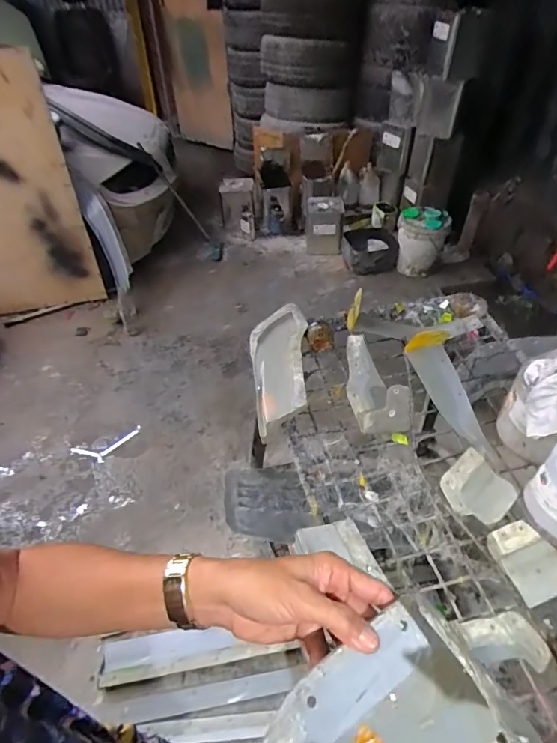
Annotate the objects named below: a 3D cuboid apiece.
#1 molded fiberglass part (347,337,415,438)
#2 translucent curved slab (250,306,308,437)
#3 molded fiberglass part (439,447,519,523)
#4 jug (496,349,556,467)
[{"bbox_3d":[0.203,0.003,1.006,0.100,0.110,0.275,-7,44,-6],"label":"molded fiberglass part"},{"bbox_3d":[-0.001,-0.022,1.045,0.130,0.043,0.355,-12,50,16],"label":"translucent curved slab"},{"bbox_3d":[0.373,0.221,0.841,0.109,0.034,0.117,-37,73,-20],"label":"molded fiberglass part"},{"bbox_3d":[0.501,0.048,0.805,0.134,0.259,0.136,0,43,1],"label":"jug"}]

